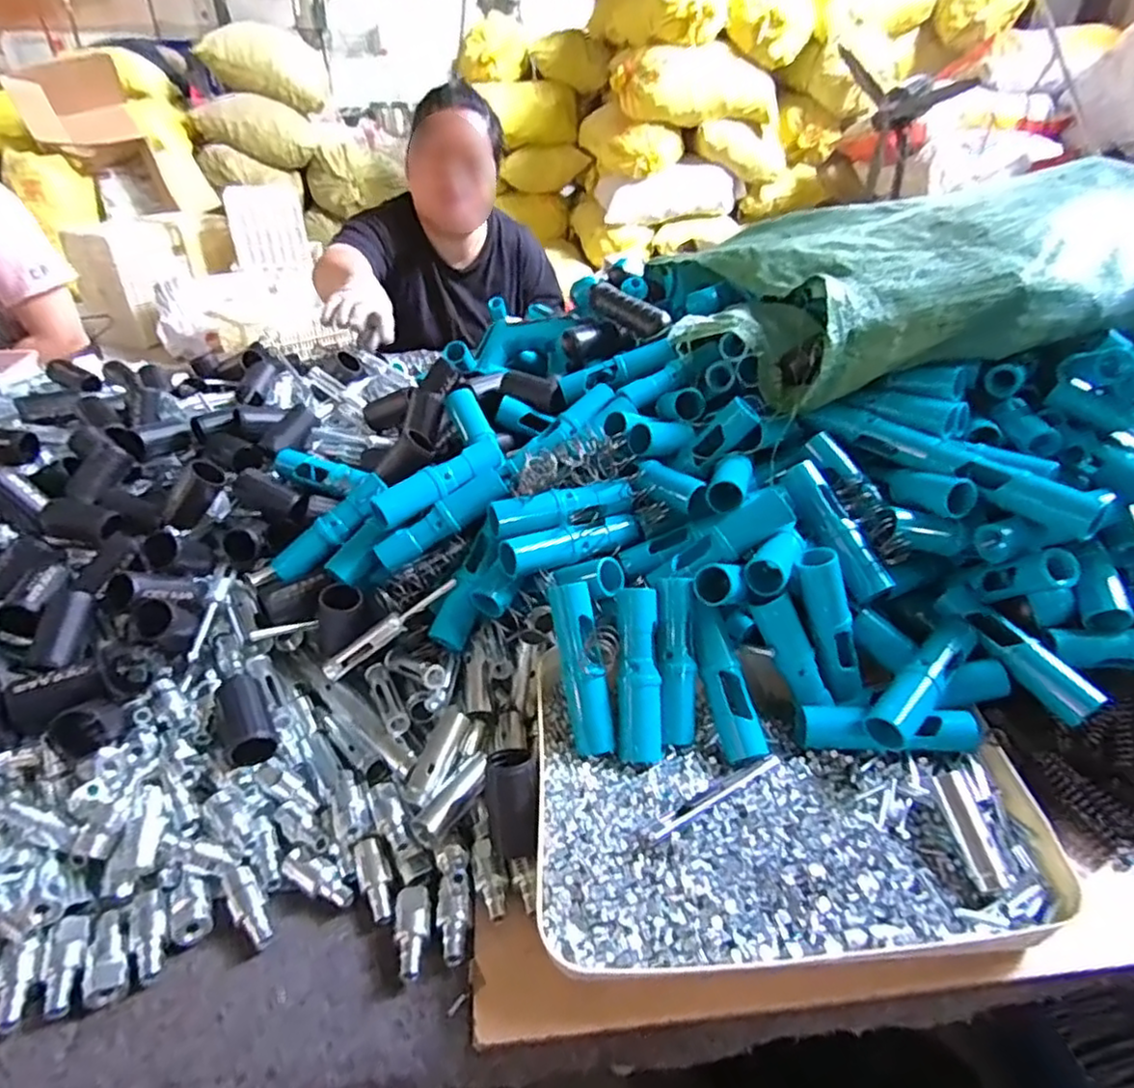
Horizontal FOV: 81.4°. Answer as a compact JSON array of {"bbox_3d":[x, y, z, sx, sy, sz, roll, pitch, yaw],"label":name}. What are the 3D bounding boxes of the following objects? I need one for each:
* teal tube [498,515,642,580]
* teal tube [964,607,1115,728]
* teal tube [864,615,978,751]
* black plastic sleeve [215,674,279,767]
[{"bbox_3d":[0.005,-0.004,0.529,0.118,0.026,0.028,-15,37,-22],"label":"teal tube"},{"bbox_3d":[0.338,0.085,0.478,0.022,0.027,0.097,-17,53,-25],"label":"teal tube"},{"bbox_3d":[0.255,0.096,0.471,0.122,0.026,0.028,-40,49,-21],"label":"teal tube"},{"bbox_3d":[-0.239,0.128,0.489,0.033,0.025,0.075,-19,39,-27],"label":"black plastic sleeve"}]

